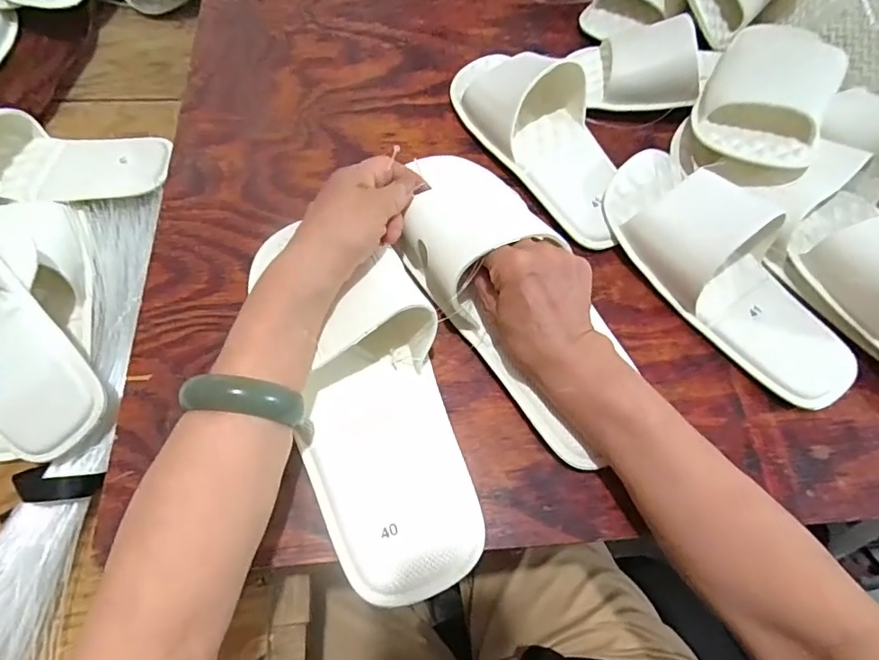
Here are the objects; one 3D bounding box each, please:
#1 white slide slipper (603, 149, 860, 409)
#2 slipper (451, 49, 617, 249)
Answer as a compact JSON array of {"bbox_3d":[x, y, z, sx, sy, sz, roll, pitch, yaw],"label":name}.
[{"bbox_3d":[0.222,-0.050,0.390,0.090,0.050,0.235,-35,71,-18],"label":"white slide slipper"},{"bbox_3d":[0.092,-0.174,0.445,0.090,0.065,0.220,-33,71,-17],"label":"slipper"}]

